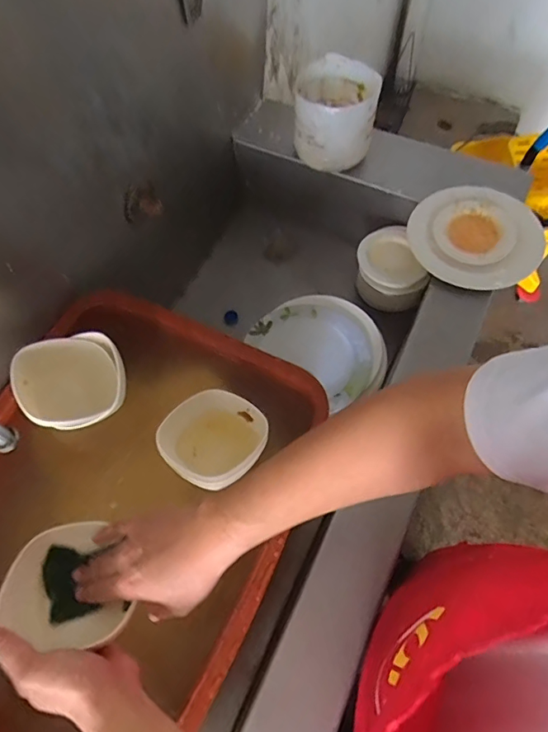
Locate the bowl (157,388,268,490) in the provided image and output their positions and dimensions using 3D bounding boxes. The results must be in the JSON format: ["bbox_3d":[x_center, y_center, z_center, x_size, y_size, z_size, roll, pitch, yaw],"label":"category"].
[{"bbox_3d":[-0.083,0.096,0.658,0.138,0.049,0.132,34,69,16],"label":"bowl"}]

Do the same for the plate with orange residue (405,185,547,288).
[{"bbox_3d":[0.377,-0.243,0.904,0.219,0.052,0.228,0,64,1],"label":"plate with orange residue"}]

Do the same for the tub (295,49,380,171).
[{"bbox_3d":[0.124,-0.498,0.974,0.156,0.162,0.155,8,64,4],"label":"tub"}]

